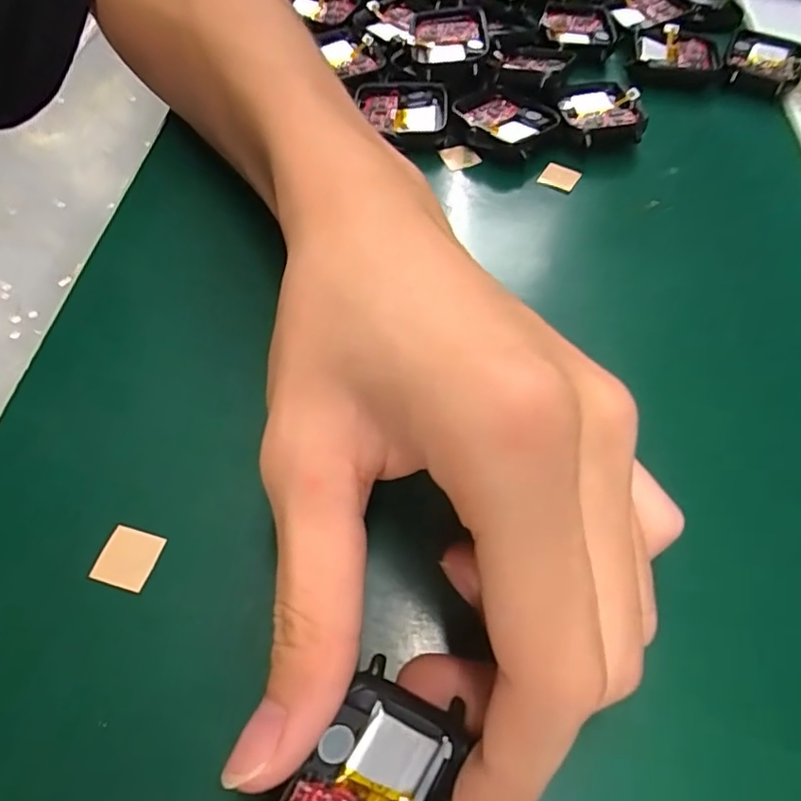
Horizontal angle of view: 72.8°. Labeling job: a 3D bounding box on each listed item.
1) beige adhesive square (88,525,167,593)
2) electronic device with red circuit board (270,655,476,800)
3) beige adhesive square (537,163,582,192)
[{"bbox_3d":[-0.076,0.044,0.151,0.015,0.004,0.015,15,61,5],"label":"beige adhesive square"},{"bbox_3d":[-0.006,0.083,0.110,0.034,0.008,0.048,40,75,-12],"label":"electronic device with red circuit board"},{"bbox_3d":[0.069,-0.097,0.238,0.015,0.005,0.013,28,62,14],"label":"beige adhesive square"}]

